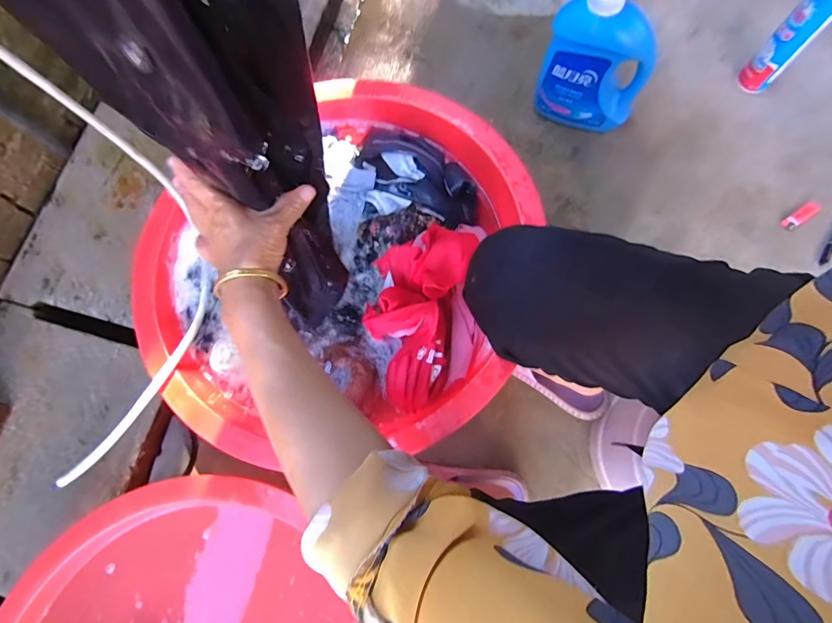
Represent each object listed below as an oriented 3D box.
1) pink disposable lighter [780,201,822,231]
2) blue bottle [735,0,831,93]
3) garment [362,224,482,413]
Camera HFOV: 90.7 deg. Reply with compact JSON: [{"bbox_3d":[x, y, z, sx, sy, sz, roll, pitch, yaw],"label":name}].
[{"bbox_3d":[0.796,-0.198,0.850,0.079,0.017,0.028,-33,77,-7],"label":"pink disposable lighter"},{"bbox_3d":[0.749,-0.548,0.799,0.063,0.268,0.075,-29,77,-4],"label":"blue bottle"},{"bbox_3d":[-0.006,0.007,0.694,0.159,0.102,0.306,10,92,3],"label":"garment"}]

